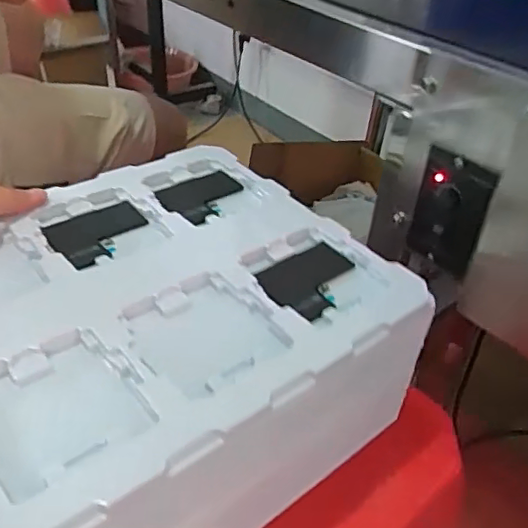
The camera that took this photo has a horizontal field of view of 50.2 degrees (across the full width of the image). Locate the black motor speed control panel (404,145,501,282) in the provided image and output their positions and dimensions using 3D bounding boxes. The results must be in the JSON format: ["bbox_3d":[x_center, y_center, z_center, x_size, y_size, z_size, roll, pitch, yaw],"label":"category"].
[{"bbox_3d":[0.144,-0.040,0.448,0.016,0.097,0.064,-18,43,-25],"label":"black motor speed control panel"}]

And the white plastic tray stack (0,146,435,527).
[{"bbox_3d":[-0.089,0.062,0.429,0.318,0.133,0.269,-26,47,-32],"label":"white plastic tray stack"}]

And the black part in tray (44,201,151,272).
[{"bbox_3d":[-0.127,-0.024,0.442,0.076,0.007,0.066,-24,46,-31],"label":"black part in tray"}]

